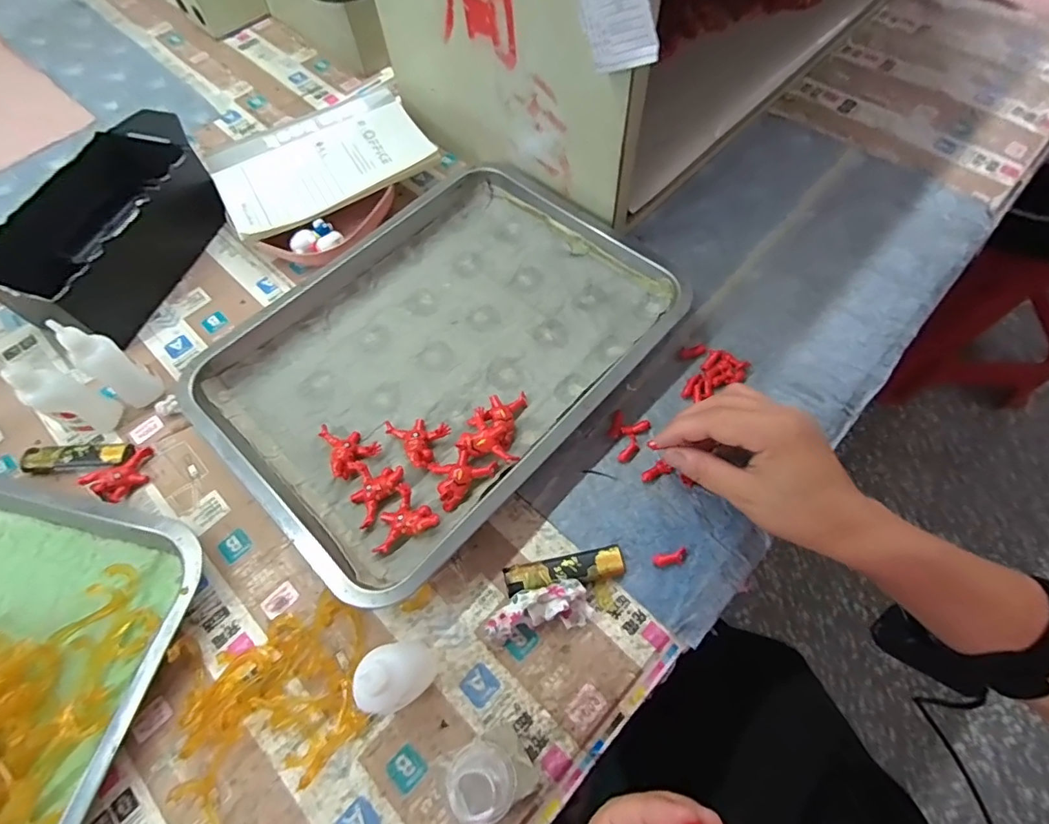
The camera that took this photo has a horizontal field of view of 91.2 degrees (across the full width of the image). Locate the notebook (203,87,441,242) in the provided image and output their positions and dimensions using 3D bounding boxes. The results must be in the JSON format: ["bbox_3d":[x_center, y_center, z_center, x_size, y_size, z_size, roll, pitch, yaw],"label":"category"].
[{"bbox_3d":[-0.193,-0.245,0.493,0.196,0.014,0.125,-31,68,-10],"label":"notebook"}]

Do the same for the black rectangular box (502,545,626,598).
[{"bbox_3d":[0.027,0.106,0.342,0.078,0.016,0.019,-11,66,-2],"label":"black rectangular box"}]

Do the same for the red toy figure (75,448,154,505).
[{"bbox_3d":[-0.298,0.049,0.382,0.047,0.007,0.033,-35,73,-31],"label":"red toy figure"}]

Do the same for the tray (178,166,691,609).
[{"bbox_3d":[-0.063,-0.054,0.404,0.248,0.042,0.336,39,73,18],"label":"tray"}]

